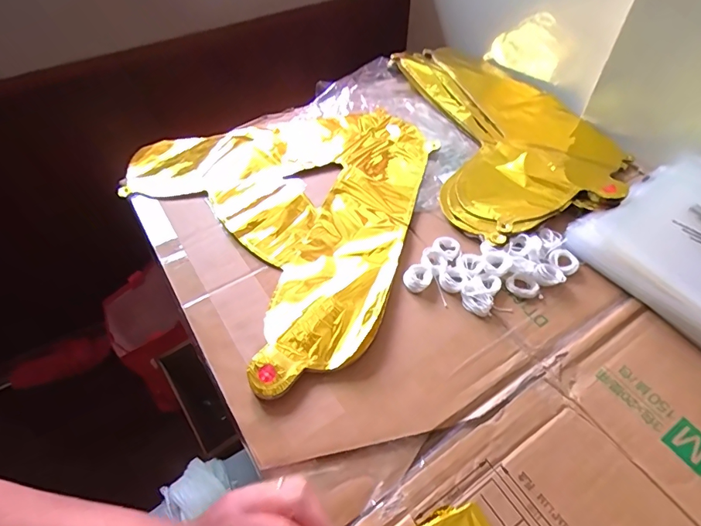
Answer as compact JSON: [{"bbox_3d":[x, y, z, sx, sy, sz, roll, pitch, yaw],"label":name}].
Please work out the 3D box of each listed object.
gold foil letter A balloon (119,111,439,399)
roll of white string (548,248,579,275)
[{"bbox_3d":[-0.056,-0.089,0.514,0.383,0.022,0.356,38,63,26],"label":"gold foil letter A balloon"},{"bbox_3d":[0.219,-0.001,0.449,0.029,0.009,0.028,-1,53,2],"label":"roll of white string"}]

